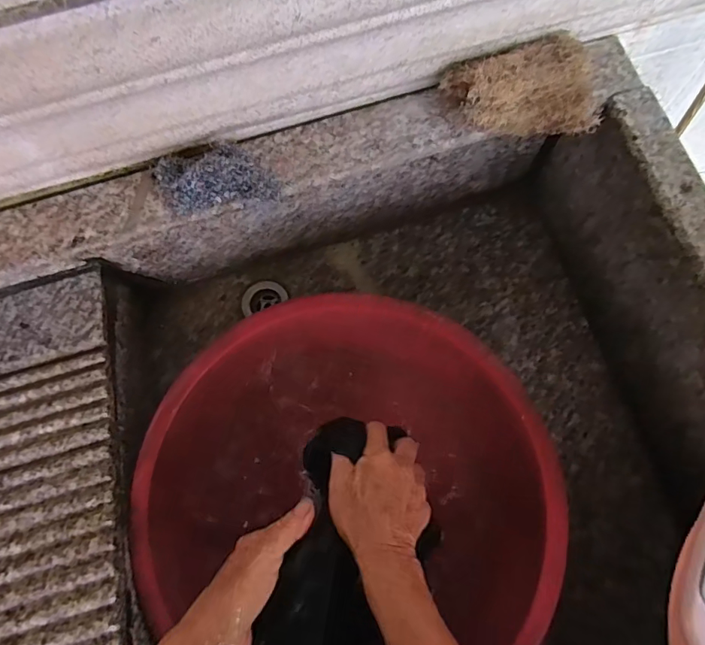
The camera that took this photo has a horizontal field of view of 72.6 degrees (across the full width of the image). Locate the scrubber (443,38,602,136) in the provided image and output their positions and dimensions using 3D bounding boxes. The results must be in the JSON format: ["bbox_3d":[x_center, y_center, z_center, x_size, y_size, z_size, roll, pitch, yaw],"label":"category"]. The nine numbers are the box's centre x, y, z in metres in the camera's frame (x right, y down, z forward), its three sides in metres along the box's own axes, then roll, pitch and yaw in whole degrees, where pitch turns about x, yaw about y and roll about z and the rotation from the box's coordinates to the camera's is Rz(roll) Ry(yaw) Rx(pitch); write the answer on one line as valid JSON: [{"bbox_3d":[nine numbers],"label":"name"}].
[{"bbox_3d":[0.142,-0.193,0.397,0.126,0.038,0.072,-8,75,-1],"label":"scrubber"}]

